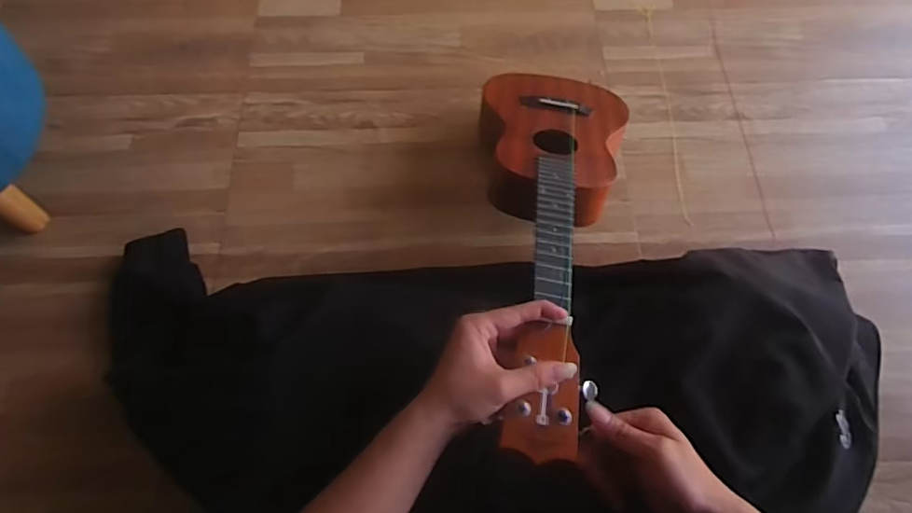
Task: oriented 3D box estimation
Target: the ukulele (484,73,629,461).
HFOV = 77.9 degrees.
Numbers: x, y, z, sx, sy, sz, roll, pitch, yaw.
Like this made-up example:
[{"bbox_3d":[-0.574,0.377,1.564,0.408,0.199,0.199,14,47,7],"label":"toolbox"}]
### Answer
[{"bbox_3d":[0.106,-0.043,0.646,0.187,0.065,0.564,8,46,3],"label":"ukulele"}]

